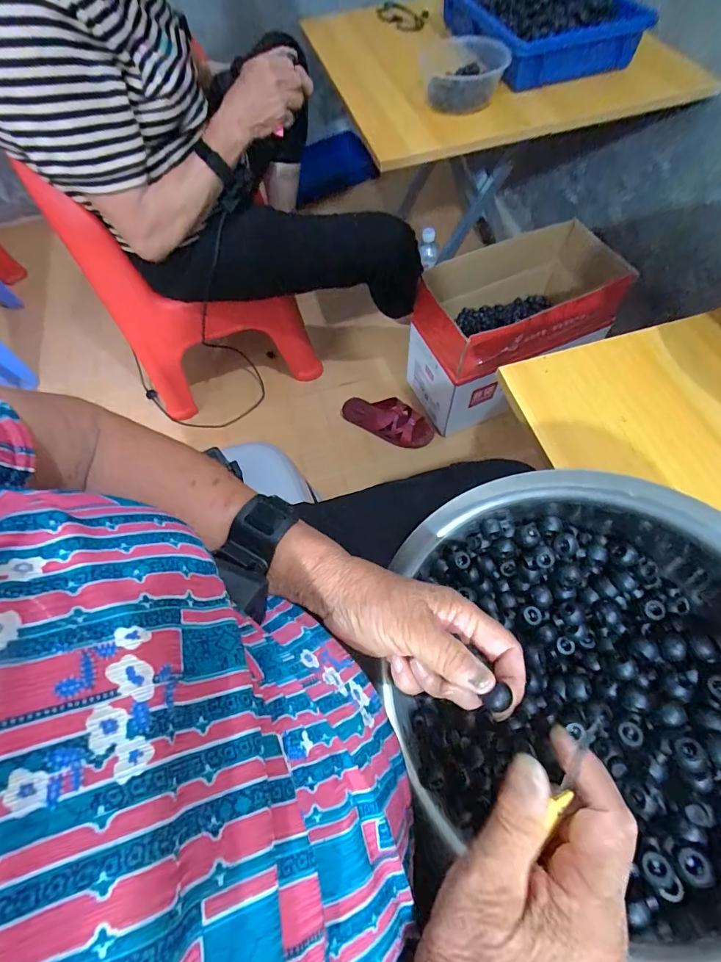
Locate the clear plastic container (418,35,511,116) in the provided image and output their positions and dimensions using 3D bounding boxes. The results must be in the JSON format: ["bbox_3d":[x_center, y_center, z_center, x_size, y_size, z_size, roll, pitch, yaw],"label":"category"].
[{"bbox_3d":[0.182,-0.709,0.714,0.130,0.060,0.136,-11,64,-2],"label":"clear plastic container"}]

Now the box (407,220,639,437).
[{"bbox_3d":[0.330,-0.342,0.928,0.425,0.280,0.222,-25,66,-8],"label":"box"}]

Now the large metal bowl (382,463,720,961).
[{"bbox_3d":[0.169,0.149,0.310,0.292,0.120,0.292,-12,69,33],"label":"large metal bowl"}]

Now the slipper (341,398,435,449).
[{"bbox_3d":[0.063,-0.146,1.000,0.223,0.057,0.093,28,69,16],"label":"slipper"}]

